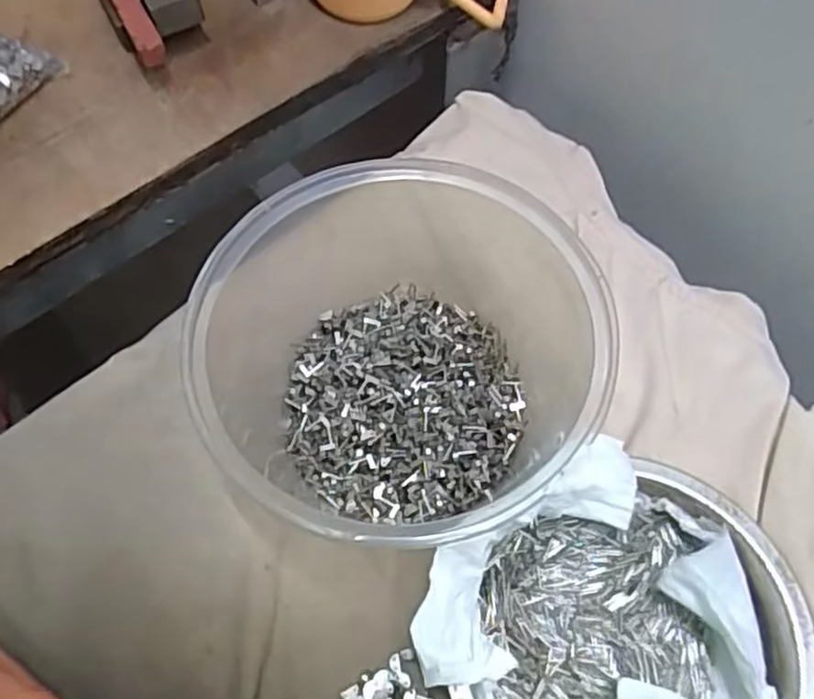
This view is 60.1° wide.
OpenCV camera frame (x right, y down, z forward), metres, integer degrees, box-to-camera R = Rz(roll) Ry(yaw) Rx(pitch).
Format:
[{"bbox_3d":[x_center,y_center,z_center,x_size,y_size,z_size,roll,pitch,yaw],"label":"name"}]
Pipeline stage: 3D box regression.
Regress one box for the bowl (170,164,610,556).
[{"bbox_3d":[-0.010,-0.002,0.270,0.138,0.075,0.131,0,64,0],"label":"bowl"}]

